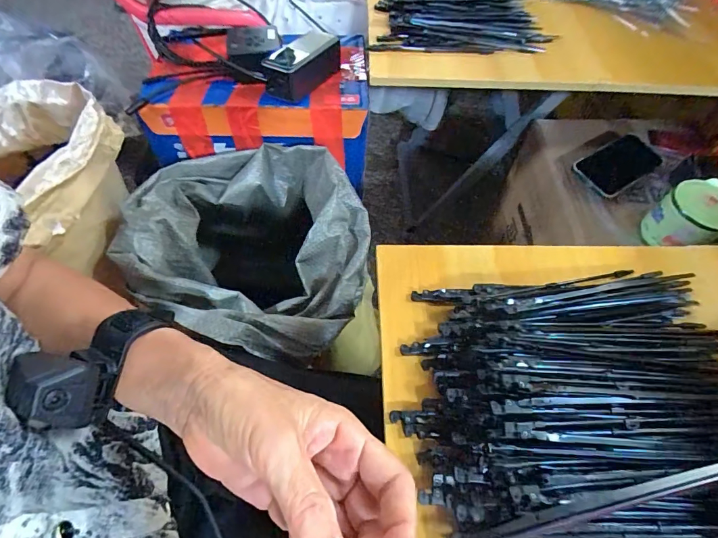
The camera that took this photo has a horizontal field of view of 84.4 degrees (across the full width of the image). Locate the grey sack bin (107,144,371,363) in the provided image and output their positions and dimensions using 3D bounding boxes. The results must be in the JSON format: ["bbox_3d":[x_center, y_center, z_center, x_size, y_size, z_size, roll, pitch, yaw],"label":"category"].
[{"bbox_3d":[-0.140,-0.008,0.613,0.324,0.301,0.253,20,57,10],"label":"grey sack bin"}]

